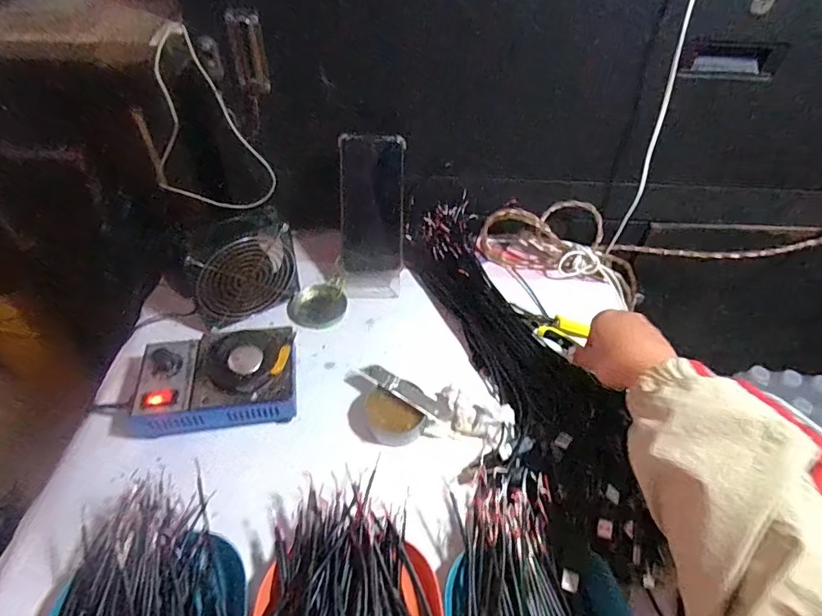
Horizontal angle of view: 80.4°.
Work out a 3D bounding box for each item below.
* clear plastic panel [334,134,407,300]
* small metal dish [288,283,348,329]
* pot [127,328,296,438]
[{"bbox_3d":[-0.048,-0.112,0.608,0.078,0.192,0.029,1,13,-2],"label":"clear plastic panel"},{"bbox_3d":[-0.115,0.001,0.609,0.064,0.021,0.064,-34,58,-28],"label":"small metal dish"},{"bbox_3d":[-0.196,0.074,0.491,0.153,0.054,0.097,-6,49,-9],"label":"pot"}]

